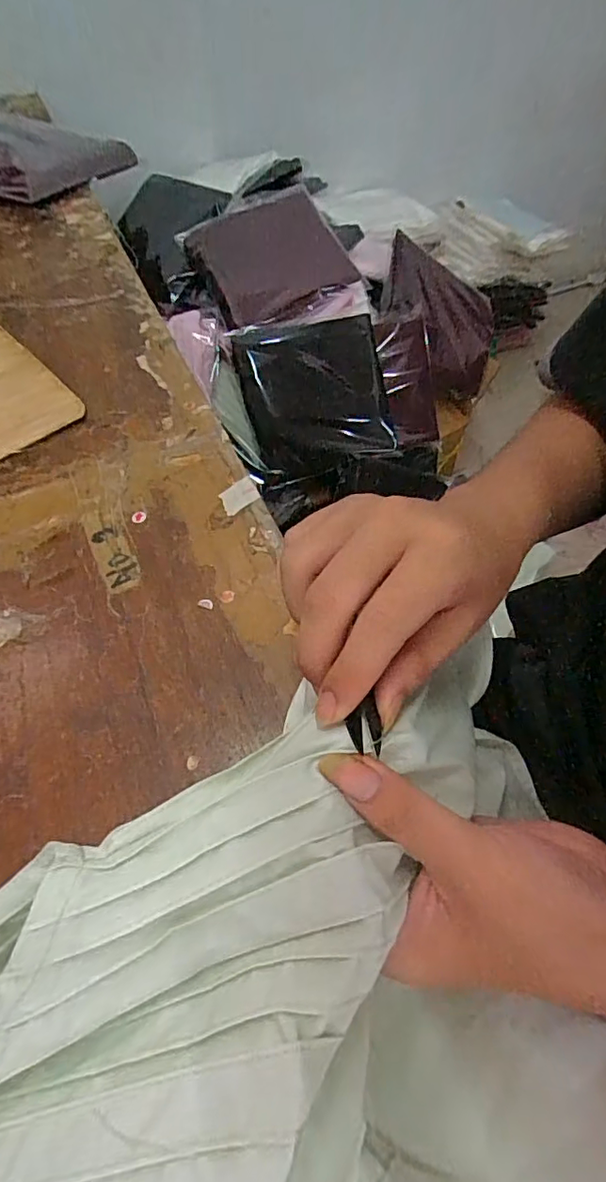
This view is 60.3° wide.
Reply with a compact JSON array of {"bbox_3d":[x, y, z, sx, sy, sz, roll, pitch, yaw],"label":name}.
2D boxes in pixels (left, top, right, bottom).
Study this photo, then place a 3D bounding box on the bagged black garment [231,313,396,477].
[{"bbox_3d":[0.028,-0.374,0.996,0.271,0.029,0.269,-16,100,-10],"label":"bagged black garment"}]

